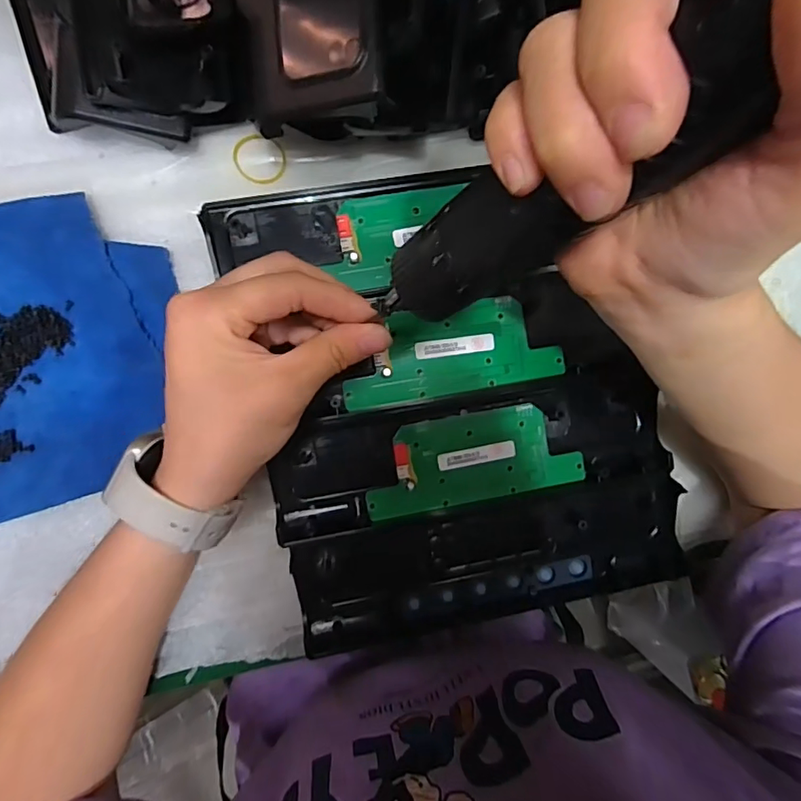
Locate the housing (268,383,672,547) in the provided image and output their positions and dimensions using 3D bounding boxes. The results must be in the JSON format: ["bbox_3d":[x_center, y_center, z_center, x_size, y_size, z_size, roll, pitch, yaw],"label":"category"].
[{"bbox_3d":[0.047,0.037,0.314,0.244,0.013,0.070,-8,92,-7],"label":"housing"}]

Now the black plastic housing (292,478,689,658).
[{"bbox_3d":[0.060,0.103,0.318,0.243,0.019,0.072,-8,92,-7],"label":"black plastic housing"}]

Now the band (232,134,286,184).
[{"bbox_3d":[-0.084,-0.144,0.300,0.031,0.004,0.029,0,91,-7],"label":"band"}]

